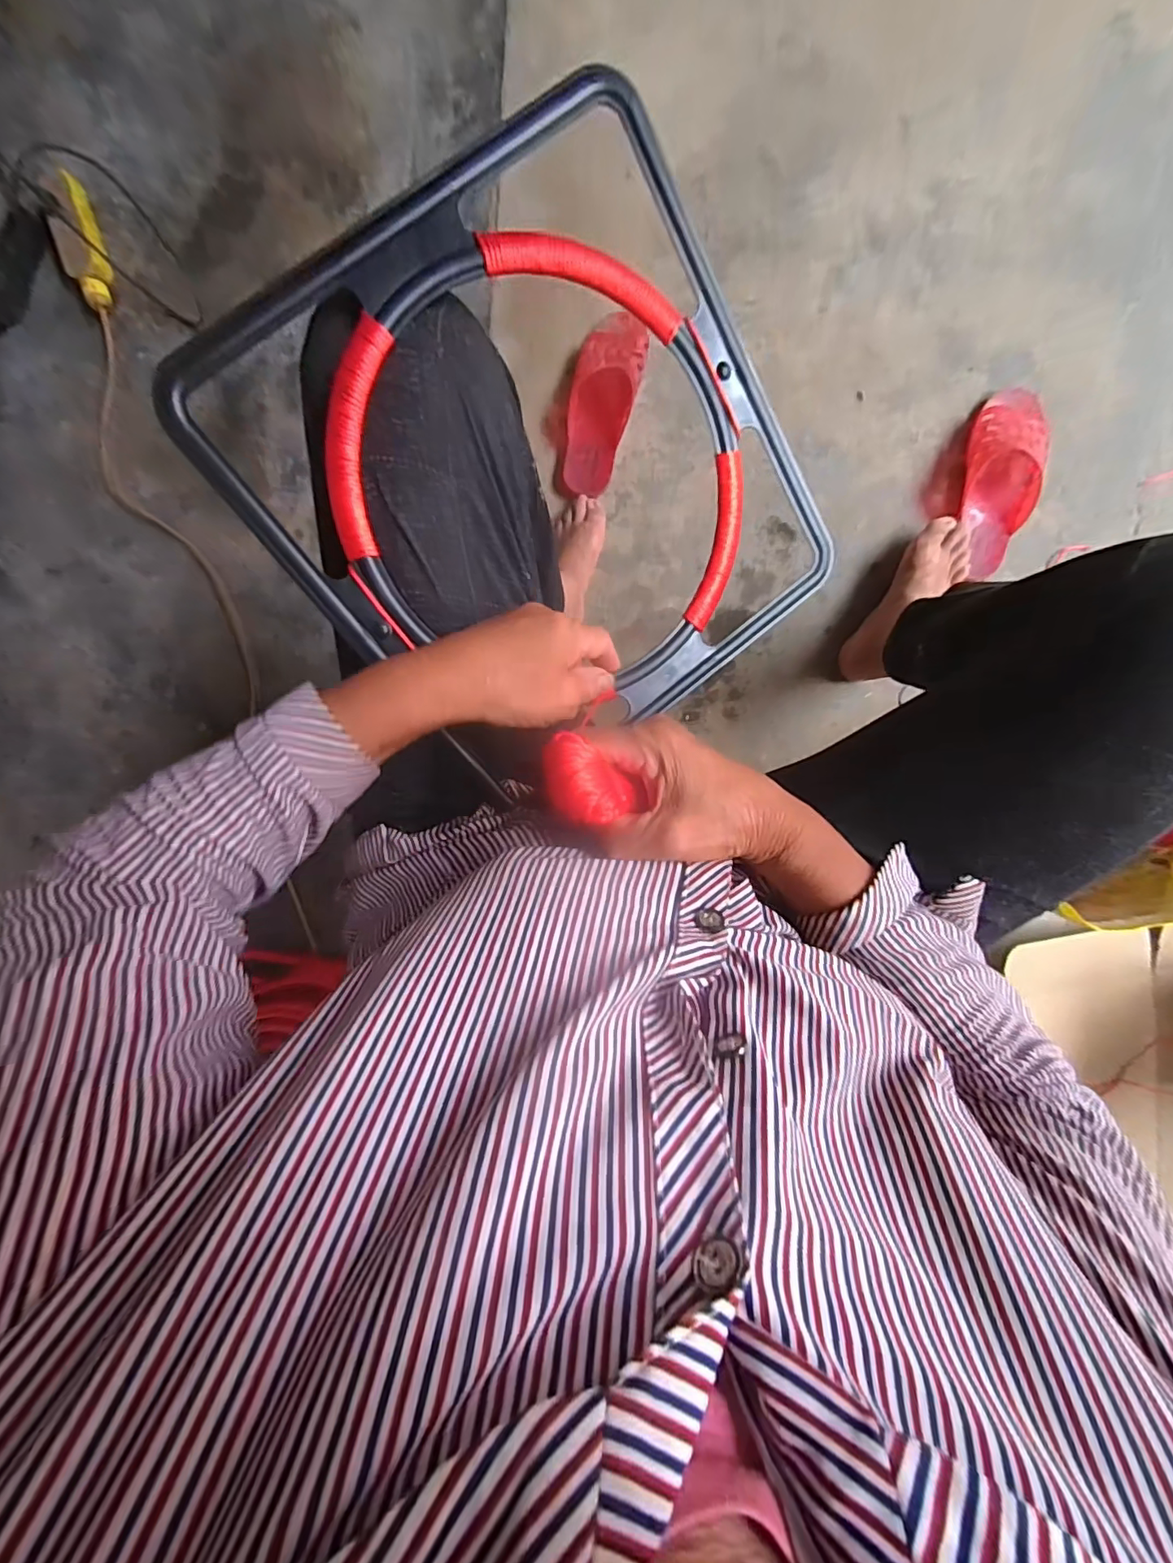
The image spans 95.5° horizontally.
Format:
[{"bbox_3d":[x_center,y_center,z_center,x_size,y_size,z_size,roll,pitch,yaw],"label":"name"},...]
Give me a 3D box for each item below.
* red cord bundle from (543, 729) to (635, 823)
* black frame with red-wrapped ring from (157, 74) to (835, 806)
[{"bbox_3d":[-0.001,0.001,0.284,0.054,0.033,0.032,43,98,3],"label":"red cord bundle"},{"bbox_3d":[-0.015,-0.186,0.345,0.321,0.014,0.319,-39,113,-3],"label":"black frame with red-wrapped ring"}]

